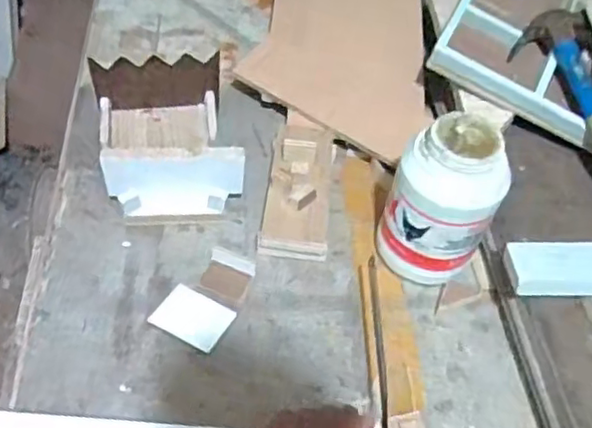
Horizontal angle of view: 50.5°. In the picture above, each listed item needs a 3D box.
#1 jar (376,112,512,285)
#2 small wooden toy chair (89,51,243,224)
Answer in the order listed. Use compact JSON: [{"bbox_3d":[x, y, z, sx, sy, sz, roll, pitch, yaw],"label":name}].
[{"bbox_3d":[0.133,-0.006,0.573,0.089,0.156,0.084,35,55,21],"label":"jar"},{"bbox_3d":[-0.130,-0.073,0.640,0.130,0.091,0.154,-9,52,-13],"label":"small wooden toy chair"}]

